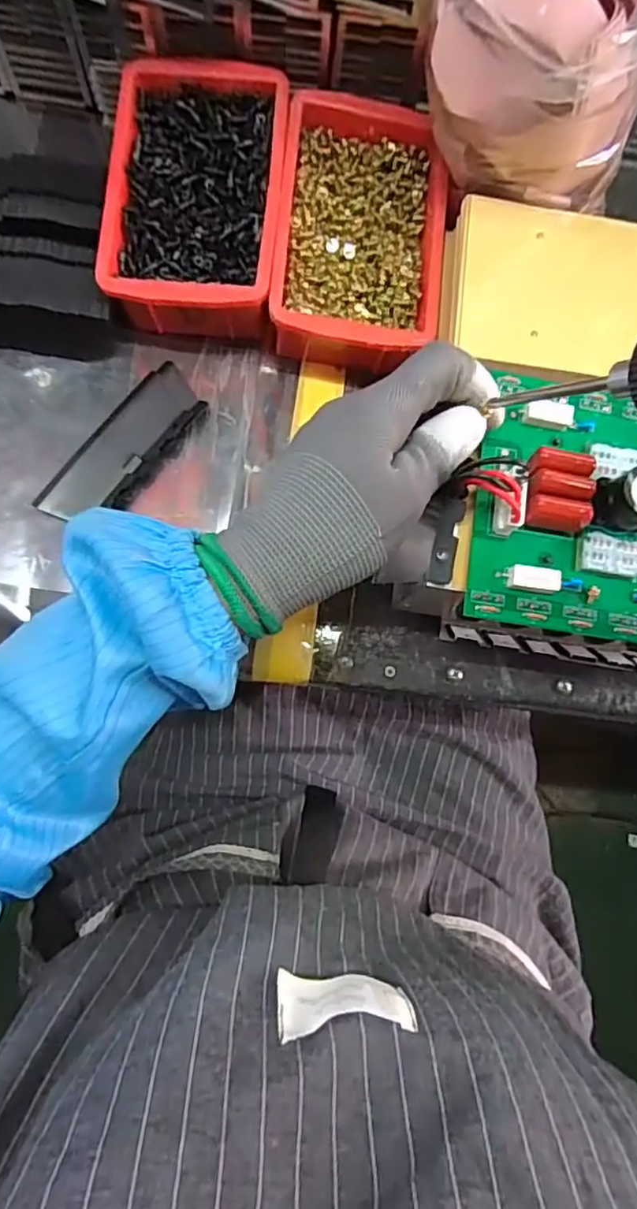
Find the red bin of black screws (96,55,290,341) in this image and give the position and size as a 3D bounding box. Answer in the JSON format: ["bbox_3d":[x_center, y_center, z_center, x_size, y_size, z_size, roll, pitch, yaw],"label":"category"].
[{"bbox_3d":[-0.073,-0.243,0.369,0.096,0.060,0.147,6,84,-6],"label":"red bin of black screws"}]

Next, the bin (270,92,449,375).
[{"bbox_3d":[0.023,-0.221,0.377,0.097,0.054,0.161,6,84,-6],"label":"bin"}]

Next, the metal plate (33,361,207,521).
[{"bbox_3d":[-0.121,-0.097,0.372,0.041,0.010,0.117,41,82,-2],"label":"metal plate"}]

